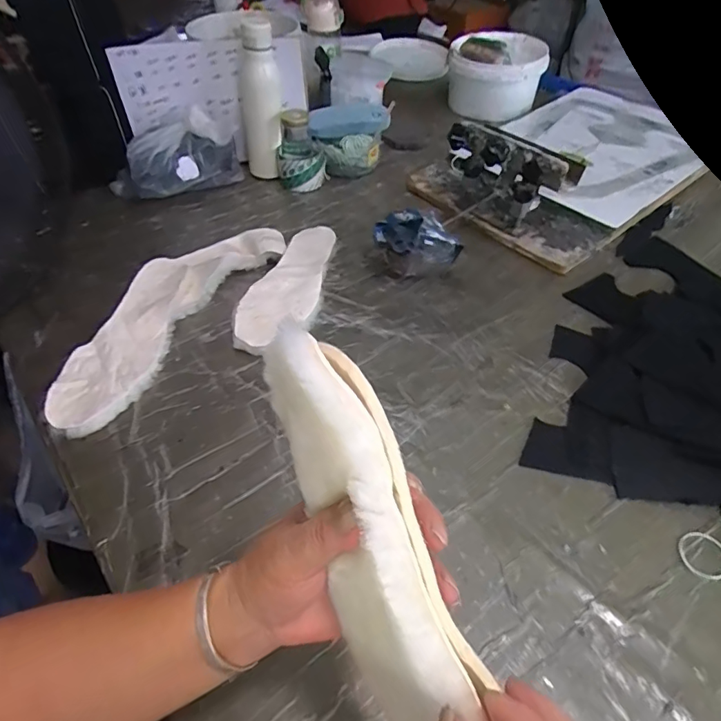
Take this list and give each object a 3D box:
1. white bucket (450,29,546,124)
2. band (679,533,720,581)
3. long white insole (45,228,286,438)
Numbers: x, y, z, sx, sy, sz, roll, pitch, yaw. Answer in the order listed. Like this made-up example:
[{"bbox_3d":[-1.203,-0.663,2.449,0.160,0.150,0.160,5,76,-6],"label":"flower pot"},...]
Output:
[{"bbox_3d":[0.301,-0.640,1.105,0.207,0.127,0.215,11,49,9],"label":"white bucket"},{"bbox_3d":[0.307,0.174,0.439,0.040,0.005,0.042,0,48,0],"label":"band"},{"bbox_3d":[-0.249,-0.072,0.638,0.120,0.027,0.385,21,52,18],"label":"long white insole"}]

